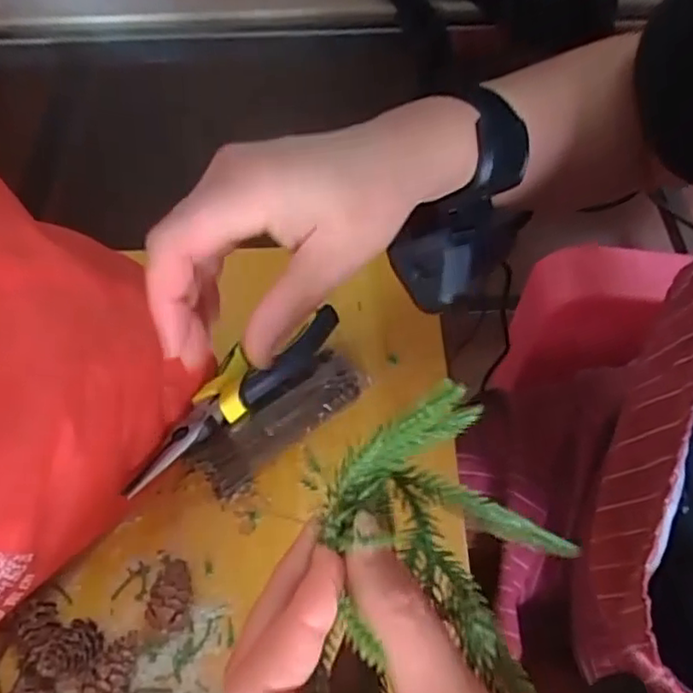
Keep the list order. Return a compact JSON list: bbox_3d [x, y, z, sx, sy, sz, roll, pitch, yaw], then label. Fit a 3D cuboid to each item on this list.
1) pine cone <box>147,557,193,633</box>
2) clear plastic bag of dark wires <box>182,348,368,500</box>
[{"bbox_3d":[-0.088,0.128,0.340,0.021,0.021,0.036,3,56,4],"label":"pine cone"},{"bbox_3d":[-0.039,0.044,0.394,0.112,0.028,0.030,-34,61,-20],"label":"clear plastic bag of dark wires"}]

